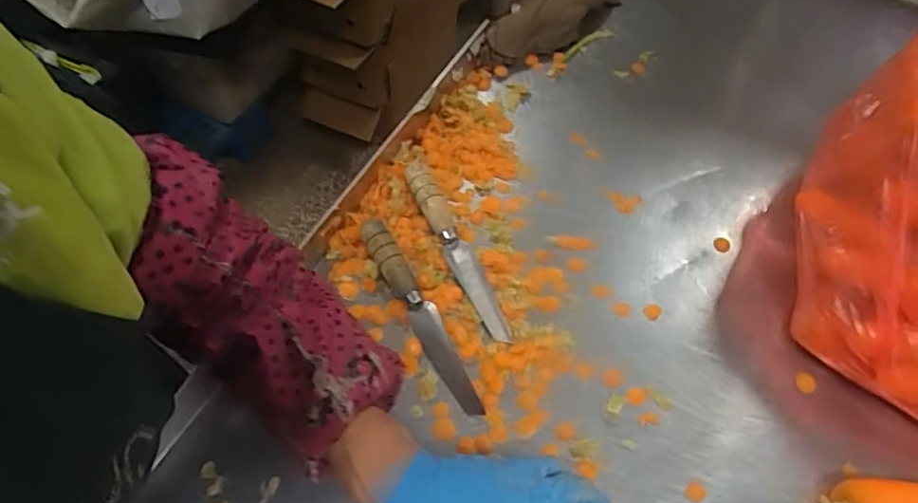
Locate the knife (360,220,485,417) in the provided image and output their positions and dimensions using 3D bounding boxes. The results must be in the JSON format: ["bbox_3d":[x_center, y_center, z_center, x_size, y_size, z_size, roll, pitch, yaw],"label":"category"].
[{"bbox_3d":[-0.035,0.053,0.534,0.025,0.021,0.201,-26,63,-14],"label":"knife"}]

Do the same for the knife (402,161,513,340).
[{"bbox_3d":[-0.003,-0.006,0.569,0.024,0.021,0.204,-23,63,-13],"label":"knife"}]

